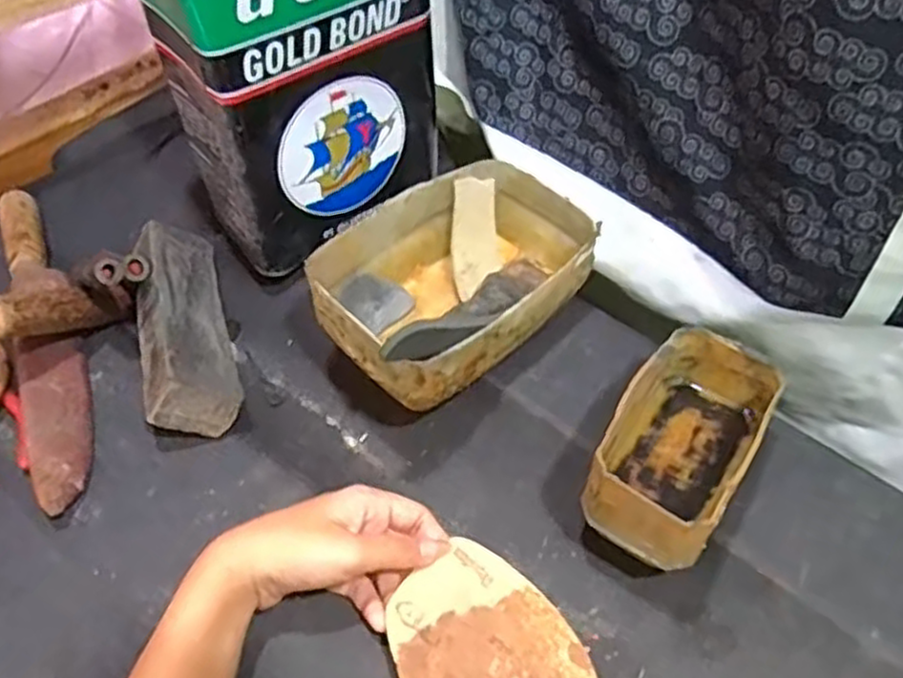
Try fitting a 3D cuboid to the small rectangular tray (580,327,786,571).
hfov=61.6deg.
[{"bbox_3d":[0.131,0.060,0.436,0.076,0.061,0.128,30,57,23],"label":"small rectangular tray"}]

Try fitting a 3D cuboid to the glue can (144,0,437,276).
[{"bbox_3d":[-0.102,-0.187,0.519,0.160,0.227,0.102,-36,57,-28],"label":"glue can"}]

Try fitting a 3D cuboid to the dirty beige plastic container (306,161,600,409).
[{"bbox_3d":[0.003,-0.037,0.519,0.179,0.070,0.124,-36,58,-25],"label":"dirty beige plastic container"}]

